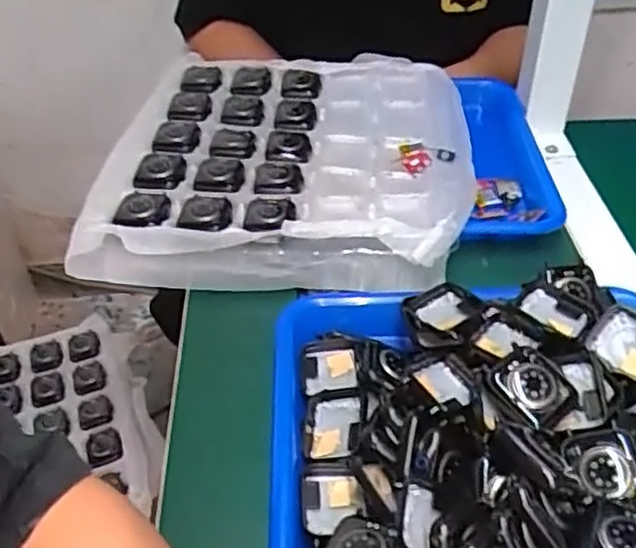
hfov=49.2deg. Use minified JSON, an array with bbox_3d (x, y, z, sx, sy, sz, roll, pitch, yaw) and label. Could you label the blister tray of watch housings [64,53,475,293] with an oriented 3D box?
[{"bbox_3d":[-0.023,-0.097,0.596,0.284,0.044,0.320,3,42,6],"label":"blister tray of watch housings"}]

